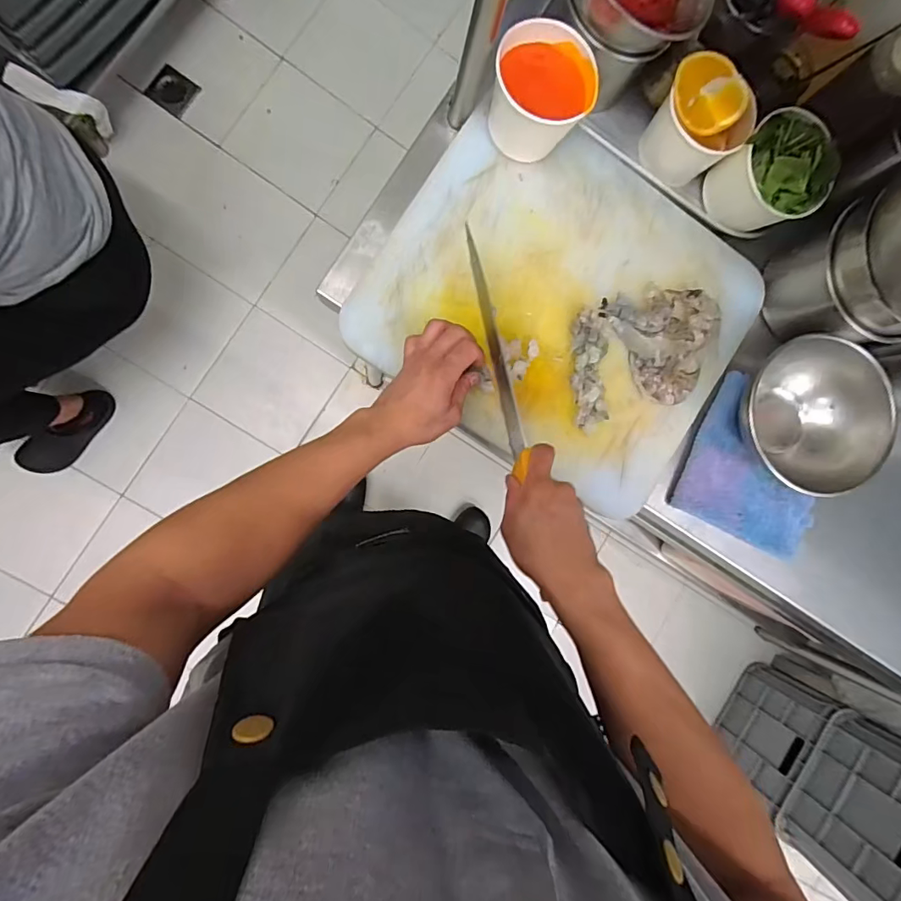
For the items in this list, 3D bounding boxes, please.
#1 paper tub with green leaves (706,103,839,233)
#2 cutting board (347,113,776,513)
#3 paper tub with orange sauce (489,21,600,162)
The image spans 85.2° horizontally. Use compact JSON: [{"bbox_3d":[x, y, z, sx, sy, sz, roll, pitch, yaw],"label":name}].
[{"bbox_3d":[0.343,-0.293,0.534,0.091,0.092,0.100,0,90,-9],"label":"paper tub with green leaves"},{"bbox_3d":[0.126,-0.159,0.522,0.387,0.031,0.332,32,85,-7],"label":"cutting board"},{"bbox_3d":[0.089,-0.357,0.485,0.096,0.080,0.089,0,90,-9],"label":"paper tub with orange sauce"}]

